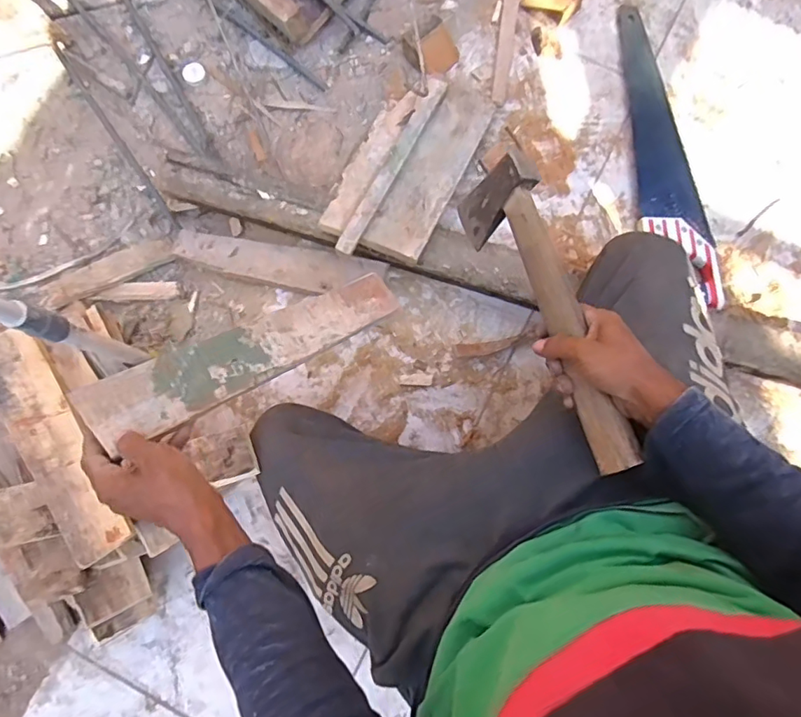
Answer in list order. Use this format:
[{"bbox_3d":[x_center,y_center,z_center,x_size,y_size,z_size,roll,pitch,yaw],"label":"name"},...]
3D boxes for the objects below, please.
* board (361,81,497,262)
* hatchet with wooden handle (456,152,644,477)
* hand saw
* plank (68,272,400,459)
[{"bbox_3d":[0.059,-0.305,0.821,0.084,0.017,0.351,27,70,-3],"label":"board"},{"bbox_3d":[0.150,-0.049,0.537,0.061,0.095,0.333,-18,71,-3],"label":"hatchet with wooden handle"},{"bbox_3d":[0.433,-0.347,0.868,0.113,0.030,0.540,-6,80,-1],"label":"hand saw"},{"bbox_3d":[-0.145,-0.010,0.553,0.339,0.010,0.069,-28,80,-30],"label":"plank"}]

